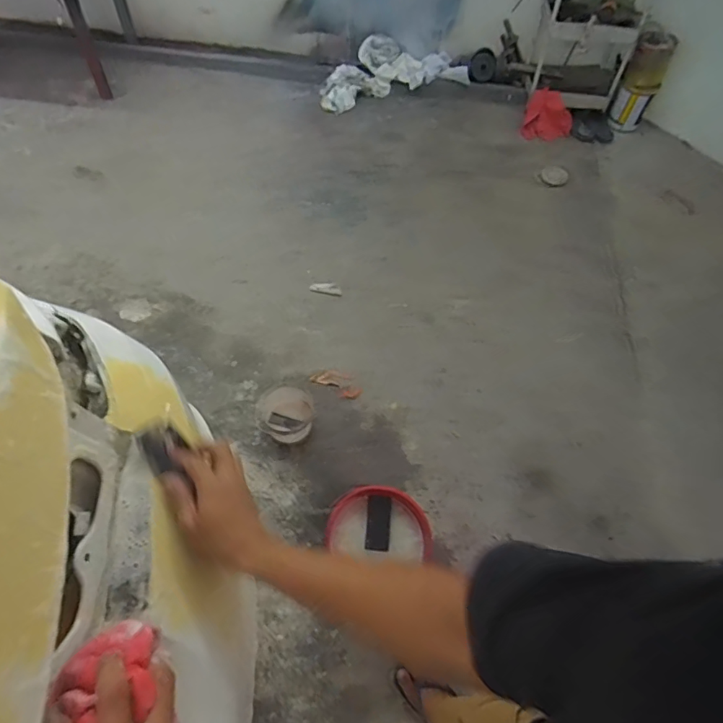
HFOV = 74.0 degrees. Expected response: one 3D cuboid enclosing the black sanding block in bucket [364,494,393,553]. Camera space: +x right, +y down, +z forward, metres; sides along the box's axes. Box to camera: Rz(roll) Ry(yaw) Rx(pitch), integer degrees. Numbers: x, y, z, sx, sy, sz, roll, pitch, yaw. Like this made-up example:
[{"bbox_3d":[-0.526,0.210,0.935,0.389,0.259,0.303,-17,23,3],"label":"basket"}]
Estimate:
[{"bbox_3d":[0.043,0.409,1.219,0.060,0.012,0.132,6,61,-1],"label":"black sanding block in bucket"}]

